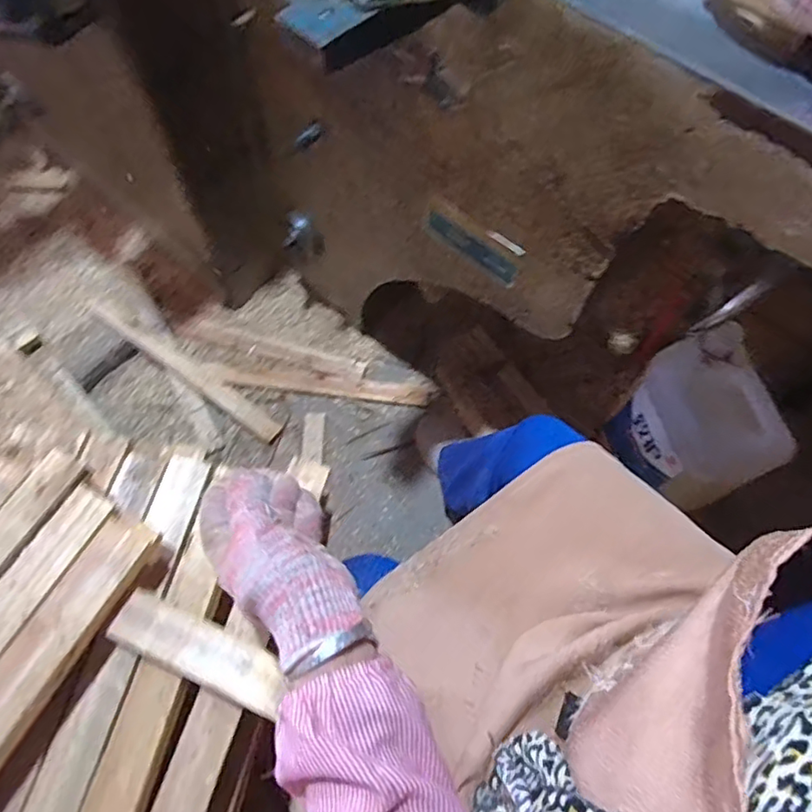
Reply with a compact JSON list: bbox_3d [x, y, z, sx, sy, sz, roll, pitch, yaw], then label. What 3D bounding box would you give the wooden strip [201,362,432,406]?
[{"bbox_3d":[-0.180,-0.047,1.207,0.455,0.026,0.053,4,65,-1],"label":"wooden strip"}]

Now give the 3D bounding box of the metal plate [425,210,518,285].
[{"bbox_3d":[0.088,-0.213,0.782,0.143,0.047,0.004,35,68,13],"label":"metal plate"}]

